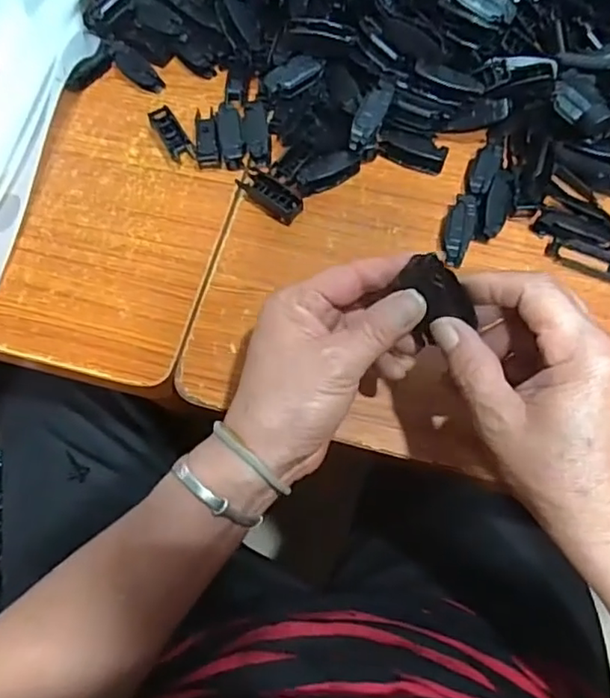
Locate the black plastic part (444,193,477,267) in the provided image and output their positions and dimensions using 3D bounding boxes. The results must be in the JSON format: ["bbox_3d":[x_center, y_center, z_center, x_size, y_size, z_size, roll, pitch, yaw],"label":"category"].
[{"bbox_3d":[0.104,-0.081,0.405,0.017,0.016,0.051,13,72,6],"label":"black plastic part"}]

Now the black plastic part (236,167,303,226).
[{"bbox_3d":[-0.025,-0.108,0.416,0.050,0.014,0.019,38,76,13],"label":"black plastic part"}]

